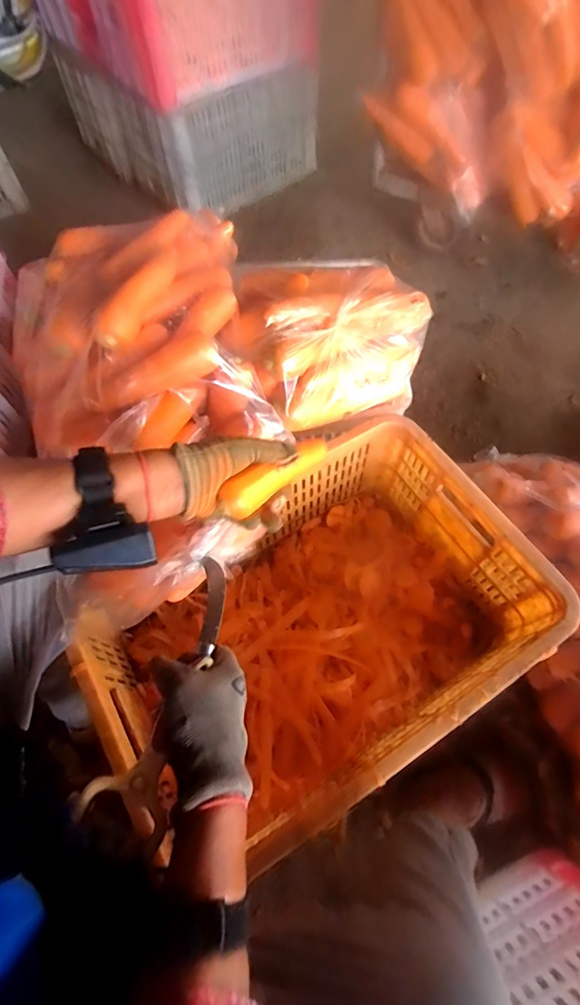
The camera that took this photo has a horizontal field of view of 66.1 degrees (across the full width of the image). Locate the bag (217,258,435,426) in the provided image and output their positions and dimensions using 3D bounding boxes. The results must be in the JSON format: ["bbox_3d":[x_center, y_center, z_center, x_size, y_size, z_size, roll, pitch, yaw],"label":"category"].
[{"bbox_3d":[0.042,-0.232,0.613,0.244,0.139,0.218,-33,66,-14],"label":"bag"}]

